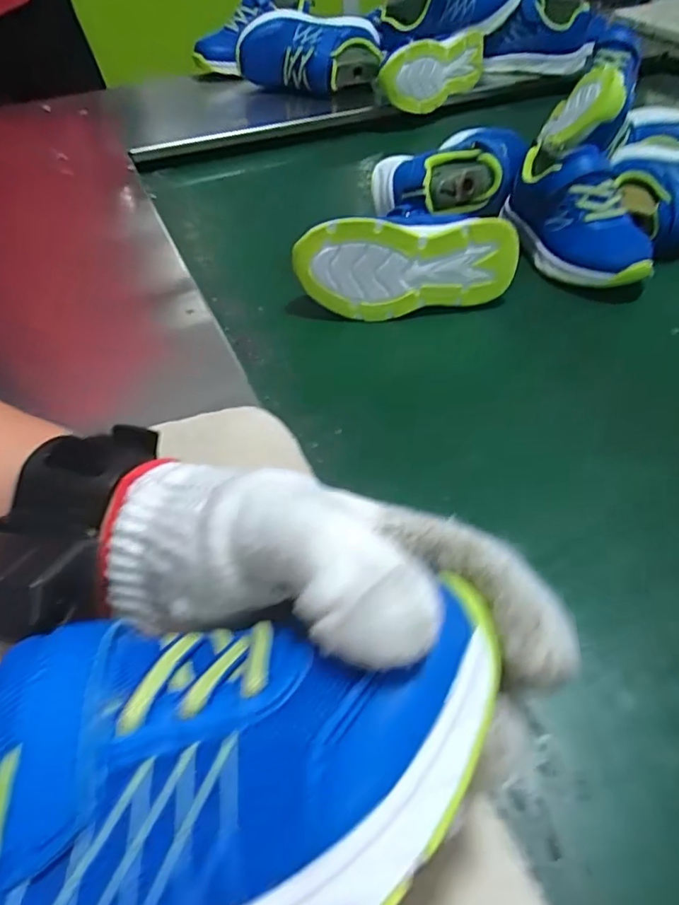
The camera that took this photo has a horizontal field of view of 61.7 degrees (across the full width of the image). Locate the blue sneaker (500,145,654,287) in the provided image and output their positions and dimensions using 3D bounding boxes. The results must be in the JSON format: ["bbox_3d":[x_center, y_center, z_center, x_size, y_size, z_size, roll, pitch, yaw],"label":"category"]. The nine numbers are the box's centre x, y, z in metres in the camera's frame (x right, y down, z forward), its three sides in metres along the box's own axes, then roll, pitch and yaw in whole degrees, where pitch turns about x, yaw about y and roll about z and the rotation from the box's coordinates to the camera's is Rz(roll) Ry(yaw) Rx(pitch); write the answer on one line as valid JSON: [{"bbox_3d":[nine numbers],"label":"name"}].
[{"bbox_3d":[0.193,-0.197,0.468,0.060,0.078,0.144,-11,48,-7],"label":"blue sneaker"}]

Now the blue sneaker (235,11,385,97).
[{"bbox_3d":[-0.037,-0.515,0.748,0.193,0.086,0.096,-3,48,0],"label":"blue sneaker"}]

